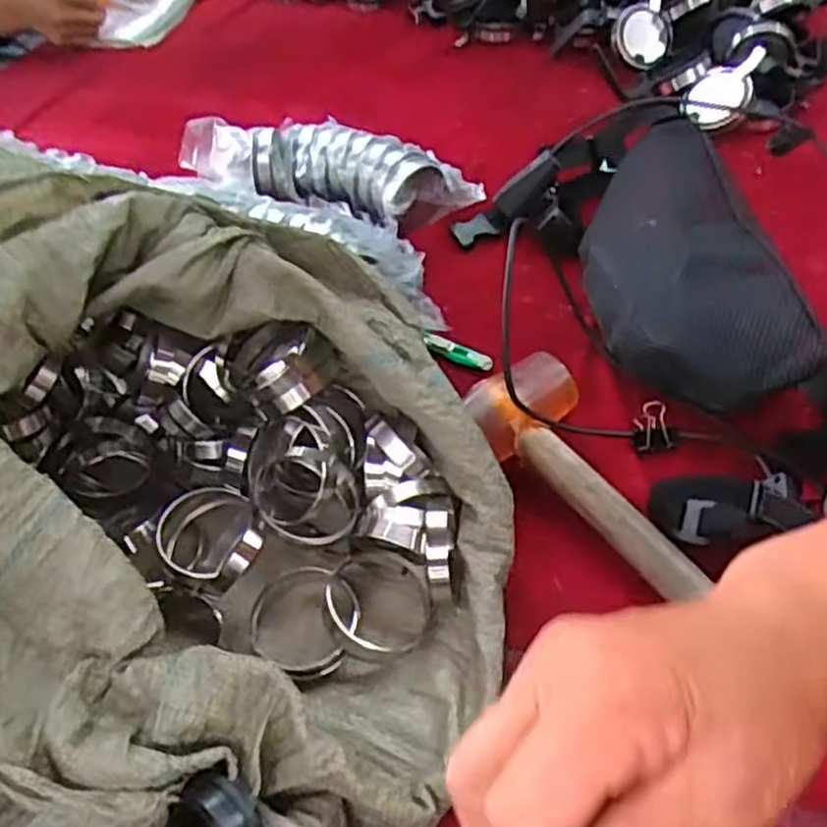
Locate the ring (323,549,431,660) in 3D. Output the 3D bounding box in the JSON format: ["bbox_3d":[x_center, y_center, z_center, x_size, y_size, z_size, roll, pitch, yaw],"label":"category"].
[{"bbox_3d":[-0.024,0.125,0.506,0.069,0.025,0.070,-4,51,6],"label":"ring"}]

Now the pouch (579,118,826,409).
[{"bbox_3d":[0.199,-0.107,0.596,0.113,0.092,0.272,-9,50,2],"label":"pouch"}]

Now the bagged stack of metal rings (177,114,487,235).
[{"bbox_3d":[-0.098,-0.261,0.795,0.312,0.057,0.112,21,57,24],"label":"bagged stack of metal rings"}]

